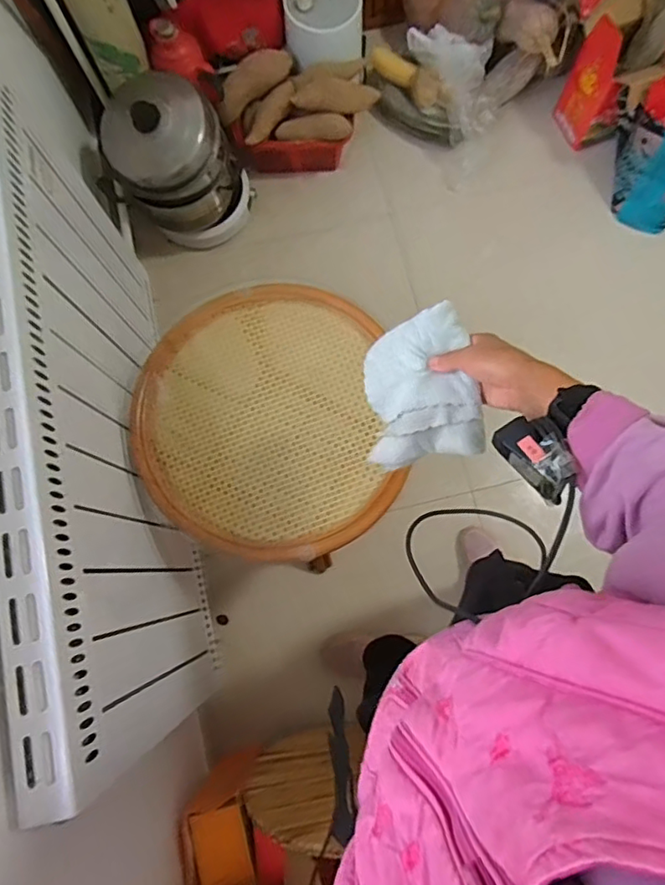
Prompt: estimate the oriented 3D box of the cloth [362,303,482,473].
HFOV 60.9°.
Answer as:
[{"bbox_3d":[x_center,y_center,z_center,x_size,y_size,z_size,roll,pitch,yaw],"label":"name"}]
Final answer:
[{"bbox_3d":[0.090,-0.056,0.614,0.133,0.027,0.153,-15,84,39],"label":"cloth"}]

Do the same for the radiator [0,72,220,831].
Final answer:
[{"bbox_3d":[-0.368,-0.019,0.921,0.082,0.552,0.929,-12,78,-1],"label":"radiator"}]

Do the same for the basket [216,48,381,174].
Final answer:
[{"bbox_3d":[-0.084,-0.859,1.455,0.388,0.170,0.221,-4,78,0],"label":"basket"}]

